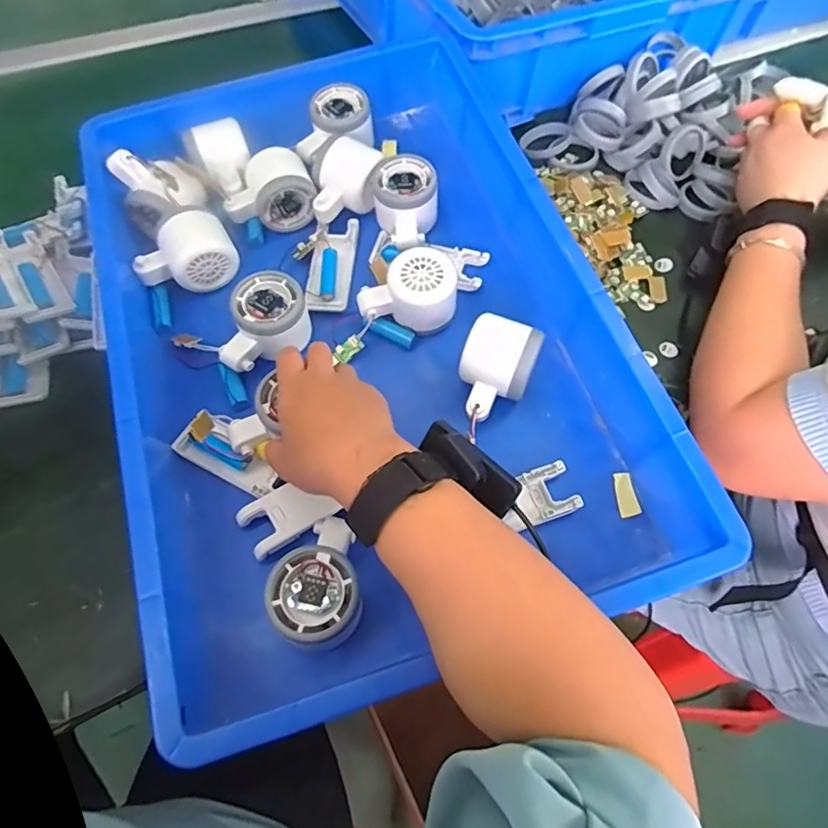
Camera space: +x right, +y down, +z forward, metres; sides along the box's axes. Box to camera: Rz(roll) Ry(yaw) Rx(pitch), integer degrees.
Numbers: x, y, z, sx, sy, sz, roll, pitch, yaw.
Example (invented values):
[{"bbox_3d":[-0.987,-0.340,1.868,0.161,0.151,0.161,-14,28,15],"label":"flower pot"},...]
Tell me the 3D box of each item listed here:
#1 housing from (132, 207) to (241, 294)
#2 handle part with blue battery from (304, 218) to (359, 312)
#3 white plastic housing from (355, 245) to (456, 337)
[{"bbox_3d":[-0.204,-0.141,0.491,0.083,0.049,0.049,-21,64,-15],"label":"housing"},{"bbox_3d":[-0.076,-0.139,0.515,0.040,0.019,0.099,7,61,0],"label":"handle part with blue battery"},{"bbox_3d":[-0.004,-0.107,0.477,0.085,0.052,0.055,5,61,-1],"label":"white plastic housing"}]

